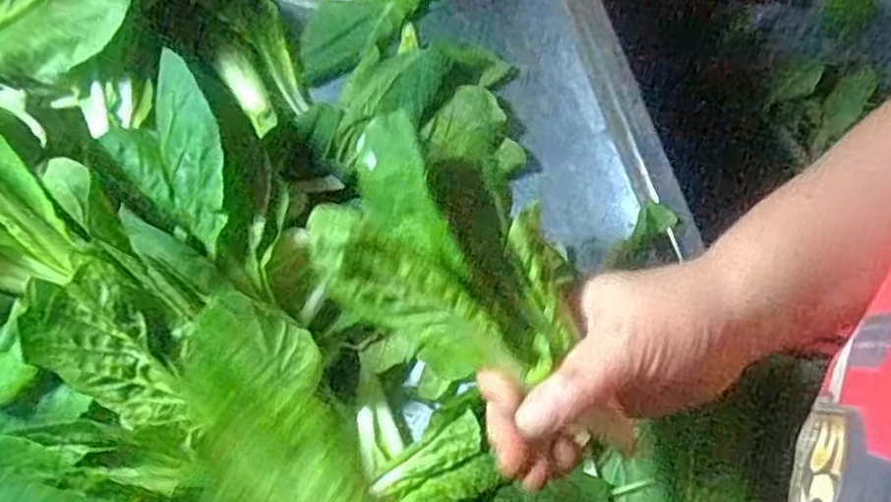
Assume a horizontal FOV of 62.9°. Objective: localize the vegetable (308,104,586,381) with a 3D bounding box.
[{"bbox_3d":[0.004,0.004,0.297,0.106,0.054,0.072,26,76,8],"label":"vegetable"}]

